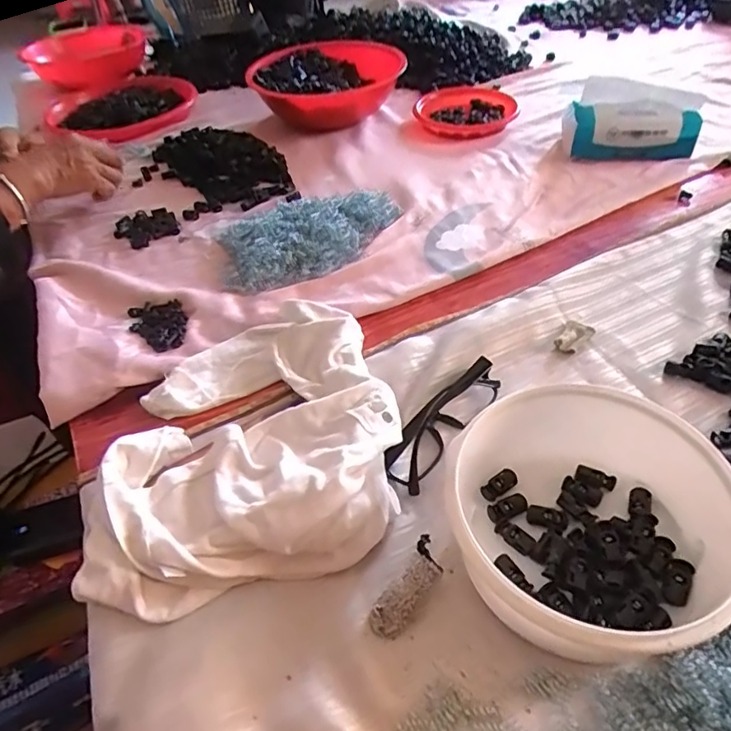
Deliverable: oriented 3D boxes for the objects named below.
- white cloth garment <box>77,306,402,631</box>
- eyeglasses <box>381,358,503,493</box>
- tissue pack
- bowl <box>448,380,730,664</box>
[{"bbox_3d":[-0.102,0.041,0.435,0.236,0.057,0.276,-13,45,-5],"label":"white cloth garment"},{"bbox_3d":[0.065,0.046,0.426,0.029,0.045,0.132,27,54,30],"label":"eyeglasses"},{"bbox_3d":[0.351,-0.319,0.706,0.168,0.082,0.079,7,47,15],"label":"tissue pack"},{"bbox_3d":[0.133,0.095,0.324,0.144,0.071,0.155,-4,45,4],"label":"bowl"}]

